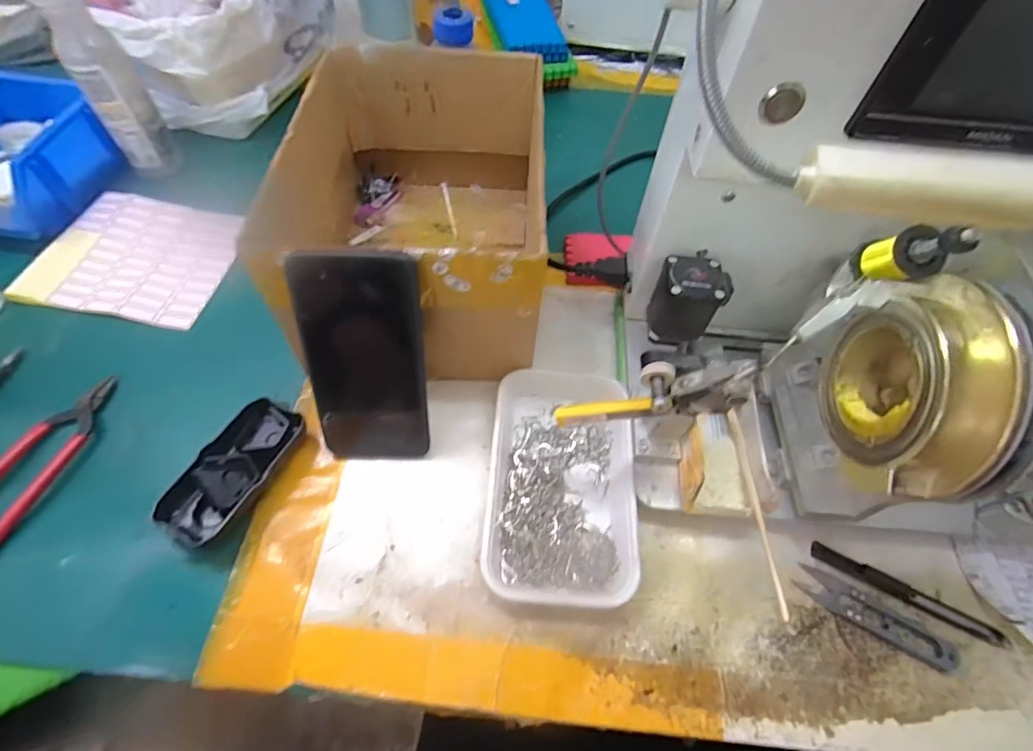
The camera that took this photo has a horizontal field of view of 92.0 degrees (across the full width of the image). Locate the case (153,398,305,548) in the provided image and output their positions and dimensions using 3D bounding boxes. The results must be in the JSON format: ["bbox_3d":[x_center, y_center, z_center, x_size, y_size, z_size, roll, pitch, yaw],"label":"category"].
[{"bbox_3d":[-0.197,0.068,0.354,0.045,0.029,0.103,24,59,13],"label":"case"}]

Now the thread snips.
[{"bbox_3d":[0.239,0.160,0.332,0.096,0.007,0.021,30,61,16],"label":"thread snips"}]

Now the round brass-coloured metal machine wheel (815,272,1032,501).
[{"bbox_3d":[0.211,0.006,0.258,0.043,0.093,0.100,2,57,-1],"label":"round brass-coloured metal machine wheel"}]

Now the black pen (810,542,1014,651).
[{"bbox_3d":[0.267,0.148,0.340,0.124,0.007,0.011,25,60,14],"label":"black pen"}]

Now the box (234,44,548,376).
[{"bbox_3d":[-0.078,-0.146,0.435,0.188,0.144,0.265,2,57,-1],"label":"box"}]

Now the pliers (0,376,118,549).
[{"bbox_3d":[-0.347,0.059,0.360,0.048,0.014,0.141,13,58,6],"label":"pliers"}]

